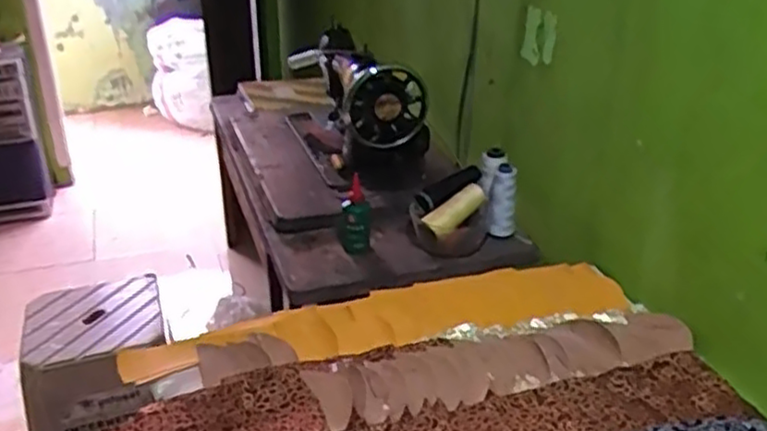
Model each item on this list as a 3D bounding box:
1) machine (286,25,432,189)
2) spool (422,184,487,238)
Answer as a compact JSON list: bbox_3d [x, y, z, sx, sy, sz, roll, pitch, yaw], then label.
[{"bbox_3d":[-0.060,-0.206,1.358,0.164,0.223,0.388,-9,29,-17],"label":"machine"},{"bbox_3d":[0.108,-0.009,1.104,0.108,0.030,0.034,-37,42,-20],"label":"spool"}]

